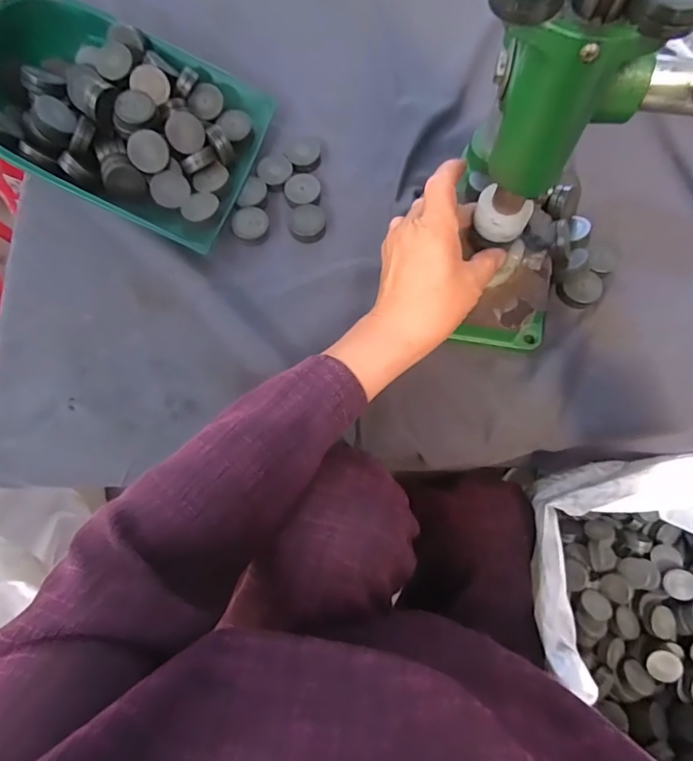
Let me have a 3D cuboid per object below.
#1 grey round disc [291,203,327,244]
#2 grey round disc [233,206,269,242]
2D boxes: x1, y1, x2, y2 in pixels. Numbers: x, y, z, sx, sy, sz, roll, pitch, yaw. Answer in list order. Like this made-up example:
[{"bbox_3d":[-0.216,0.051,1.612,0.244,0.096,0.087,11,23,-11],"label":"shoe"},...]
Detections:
[{"bbox_3d":[-0.034,-0.143,0.435,0.031,0.015,0.032,0,71,0],"label":"grey round disc"},{"bbox_3d":[-0.087,-0.142,0.435,0.031,0.013,0.030,0,71,0],"label":"grey round disc"}]

